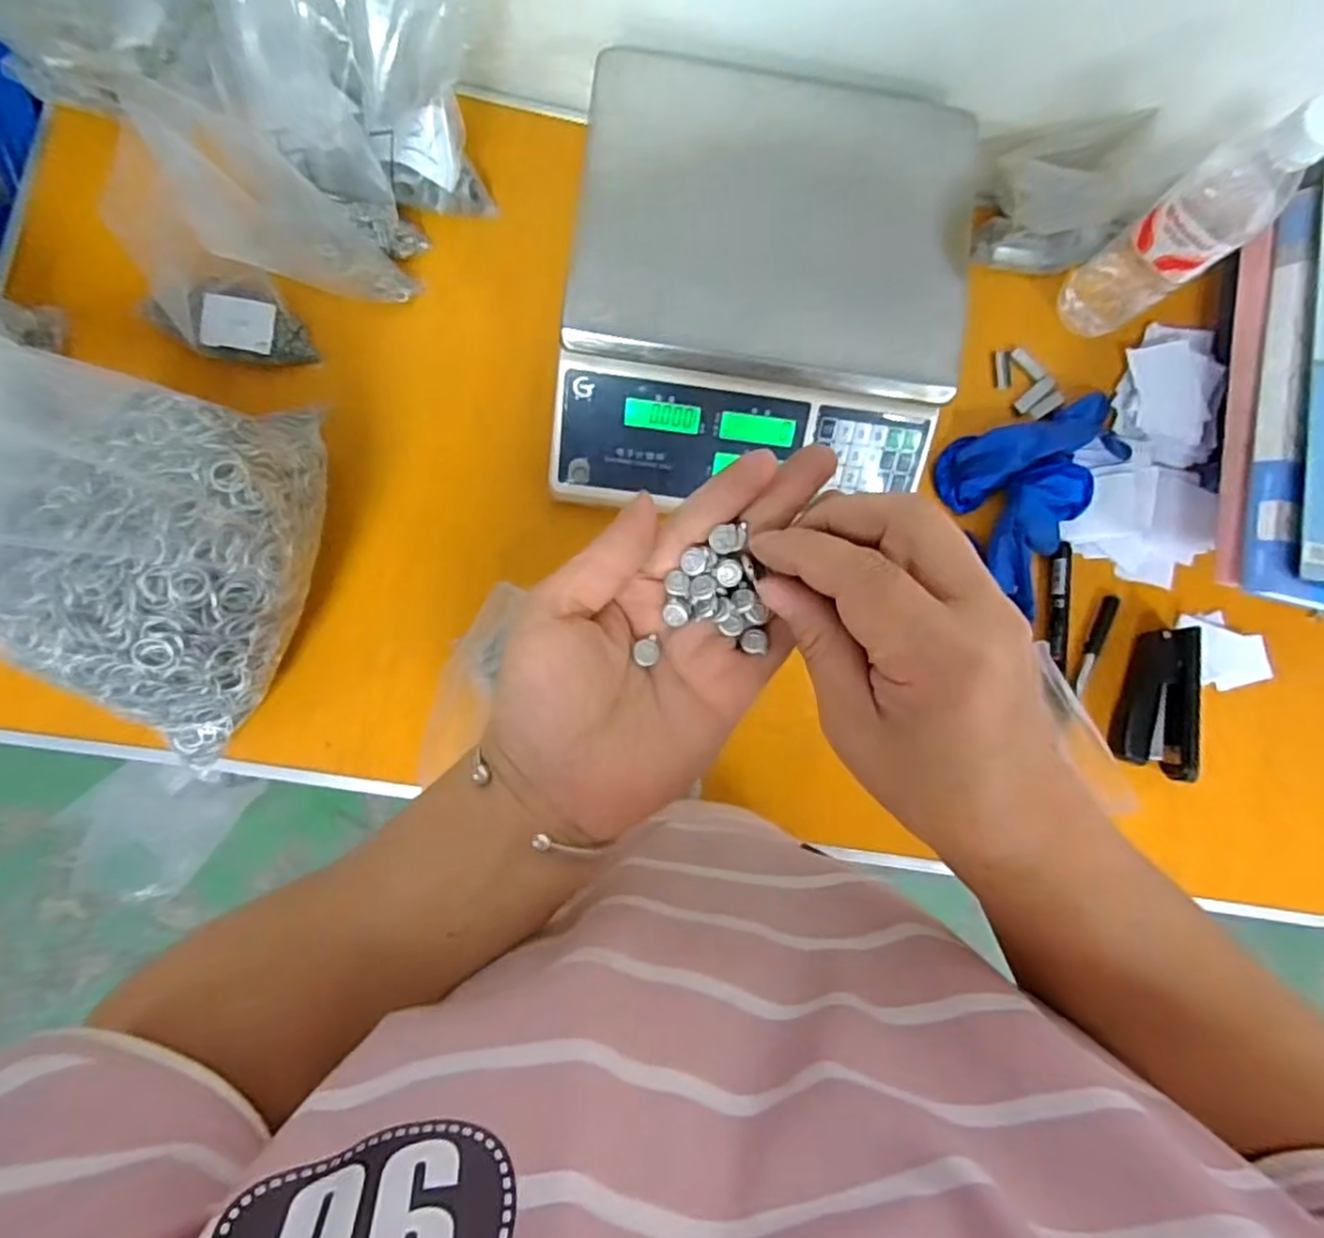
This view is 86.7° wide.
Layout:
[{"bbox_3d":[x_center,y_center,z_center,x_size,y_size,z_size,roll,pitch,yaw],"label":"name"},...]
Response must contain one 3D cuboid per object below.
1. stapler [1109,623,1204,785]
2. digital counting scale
[{"bbox_3d":[0.423,0.069,0.597,0.050,0.034,0.127,10,83,-5],"label":"stapler"},{"bbox_3d":[0.074,-0.250,0.557,0.289,0.119,0.316,6,83,-5],"label":"digital counting scale"}]

